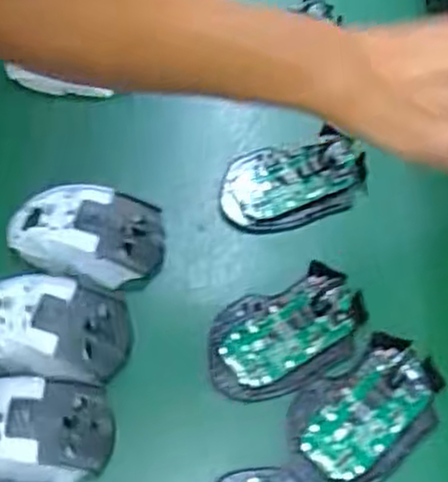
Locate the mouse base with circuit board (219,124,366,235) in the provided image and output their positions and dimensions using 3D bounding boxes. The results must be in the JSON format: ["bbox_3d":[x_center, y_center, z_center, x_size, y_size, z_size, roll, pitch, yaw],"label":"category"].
[{"bbox_3d":[0.054,-0.047,0.601,0.112,0.024,0.070,-11,59,-5],"label":"mouse base with circuit board"}]

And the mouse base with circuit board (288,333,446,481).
[{"bbox_3d":[0.092,0.112,0.507,0.110,0.013,0.072,-32,63,-17],"label":"mouse base with circuit board"}]

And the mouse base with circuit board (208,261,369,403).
[{"bbox_3d":[0.044,0.061,0.536,0.114,0.022,0.073,-19,60,-10],"label":"mouse base with circuit board"}]

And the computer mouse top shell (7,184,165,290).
[{"bbox_3d":[-0.103,-0.002,0.569,0.113,0.038,0.067,1,59,2],"label":"computer mouse top shell"}]

